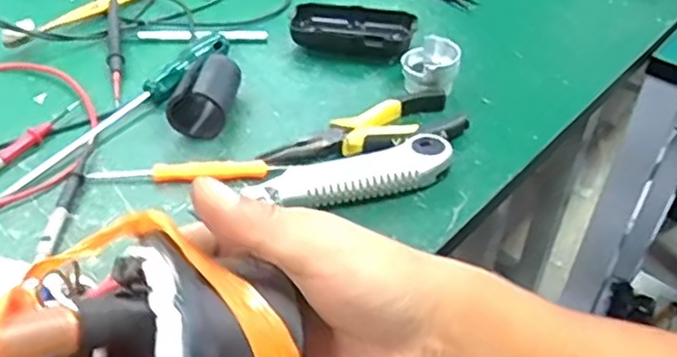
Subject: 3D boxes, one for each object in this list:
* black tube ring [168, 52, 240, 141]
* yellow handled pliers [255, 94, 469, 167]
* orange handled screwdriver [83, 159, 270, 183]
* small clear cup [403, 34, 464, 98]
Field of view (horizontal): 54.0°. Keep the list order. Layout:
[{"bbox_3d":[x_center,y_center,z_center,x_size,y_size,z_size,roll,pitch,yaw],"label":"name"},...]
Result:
[{"bbox_3d":[-0.099,-0.063,0.503,0.041,0.043,0.067,8,43,7],"label":"black tube ring"},{"bbox_3d":[0.019,-0.032,0.489,0.153,0.017,0.051,-19,46,-21],"label":"yellow handled pliers"},{"bbox_3d":[-0.111,-0.004,0.463,0.123,0.012,0.014,-1,43,-3],"label":"orange handled screwdriver"},{"bbox_3d":[0.074,-0.088,0.534,0.045,0.037,0.046,1,43,-1],"label":"small clear cup"}]

